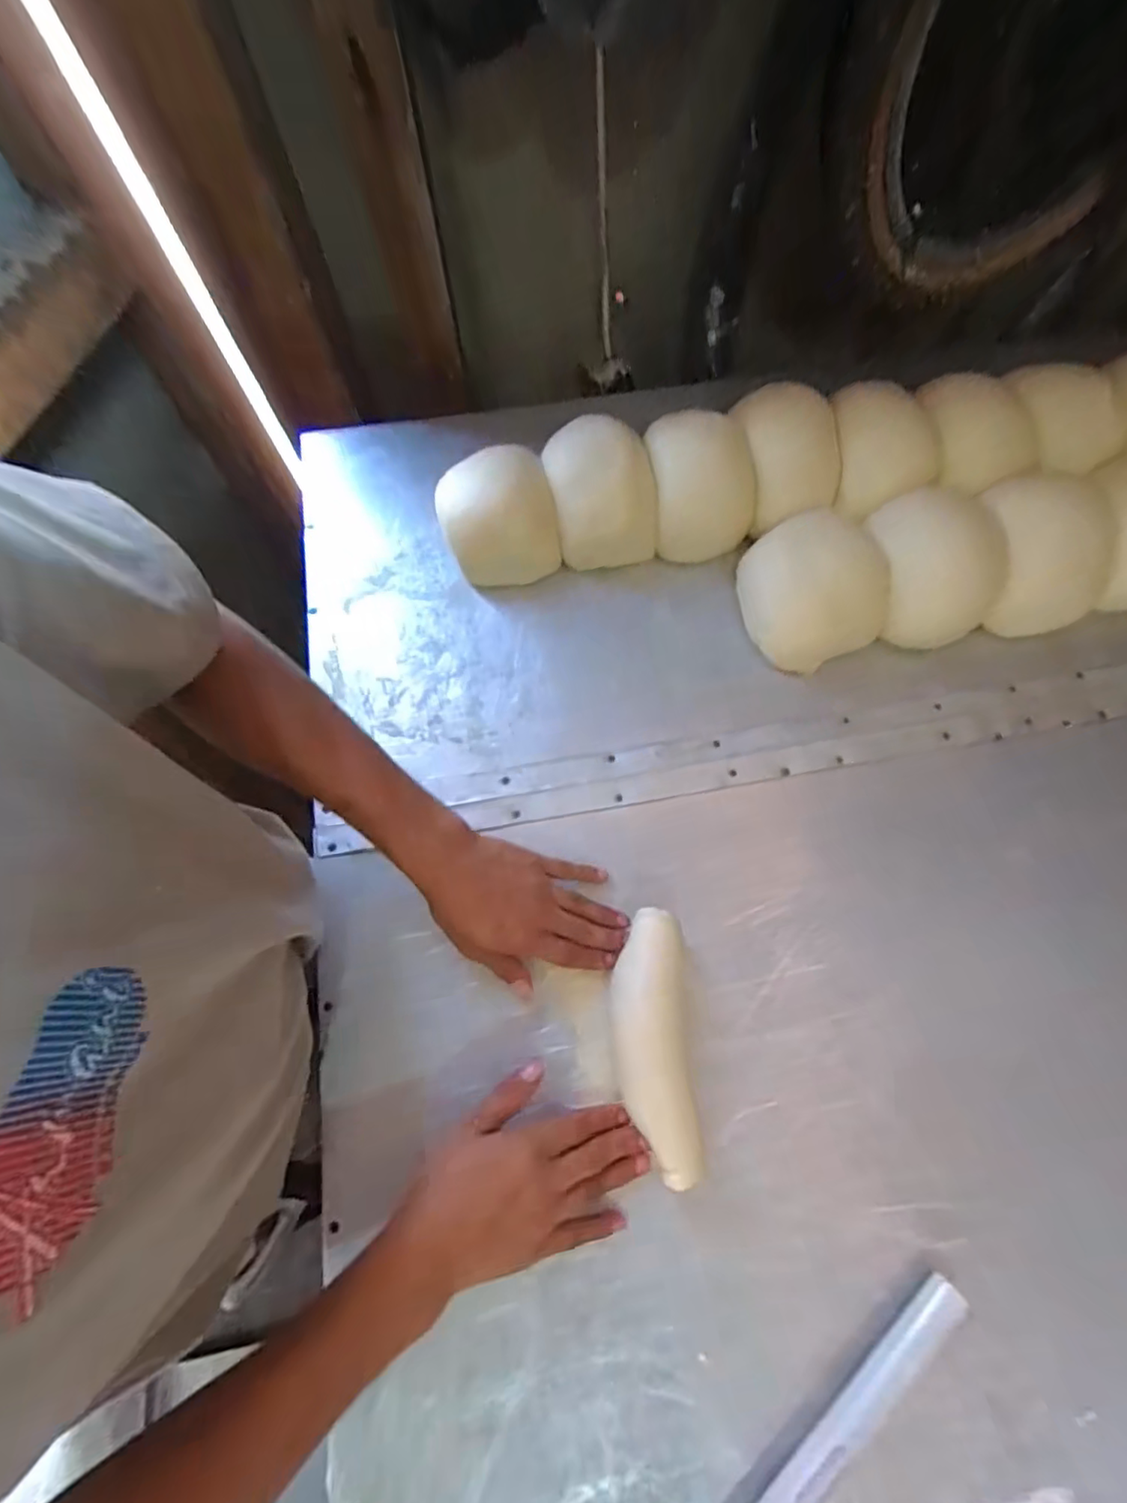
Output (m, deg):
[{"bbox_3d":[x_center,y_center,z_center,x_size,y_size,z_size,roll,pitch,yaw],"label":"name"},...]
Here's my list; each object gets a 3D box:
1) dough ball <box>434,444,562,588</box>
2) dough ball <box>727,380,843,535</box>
[{"bbox_3d":[-0.061,-0.219,0.563,0.102,0.062,0.105,-1,69,1],"label":"dough ball"},{"bbox_3d":[0.206,-0.280,0.557,0.080,0.061,0.114,-13,69,-3],"label":"dough ball"}]

